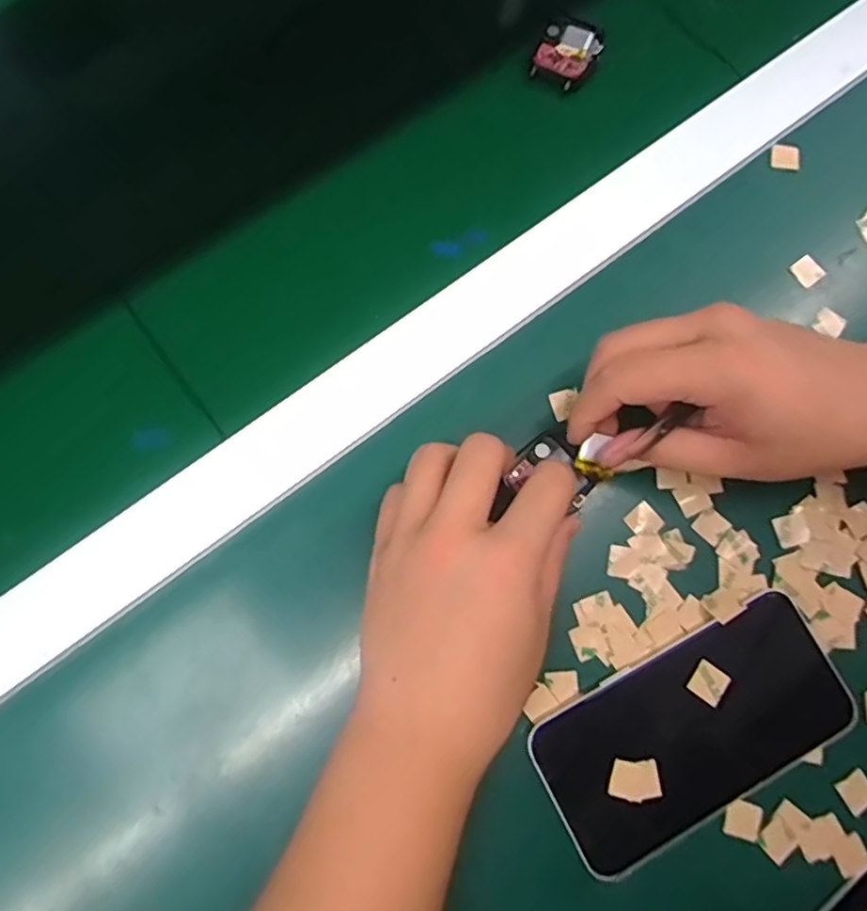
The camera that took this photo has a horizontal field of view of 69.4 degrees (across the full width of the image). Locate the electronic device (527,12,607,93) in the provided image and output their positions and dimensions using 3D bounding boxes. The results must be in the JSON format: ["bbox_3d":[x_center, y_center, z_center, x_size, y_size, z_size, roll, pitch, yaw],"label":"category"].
[{"bbox_3d":[0.081,-0.240,0.373,0.036,0.009,0.047,21,77,3],"label":"electronic device"}]

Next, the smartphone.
[{"bbox_3d":[0.122,0.126,0.289,0.147,0.010,0.072,-26,79,-7],"label":"smartphone"}]

